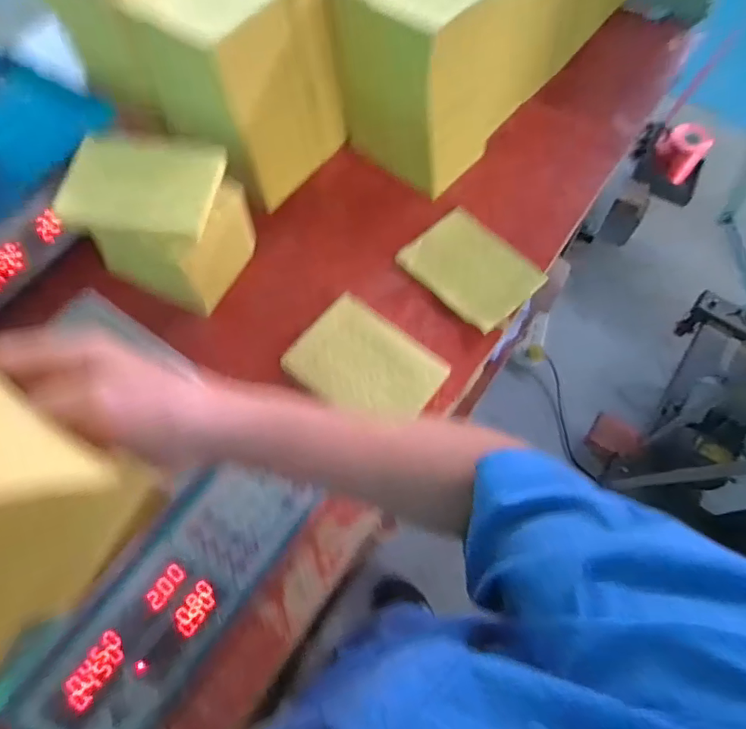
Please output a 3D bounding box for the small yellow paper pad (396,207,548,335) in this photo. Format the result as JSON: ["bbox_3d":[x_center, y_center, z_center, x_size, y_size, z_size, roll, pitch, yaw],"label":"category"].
[{"bbox_3d":[0.129,-0.127,0.638,0.127,0.014,0.155,-39,73,-16],"label":"small yellow paper pad"}]

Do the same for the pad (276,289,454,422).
[{"bbox_3d":[-0.008,0.002,0.573,0.162,0.010,0.122,37,71,13],"label":"pad"}]

